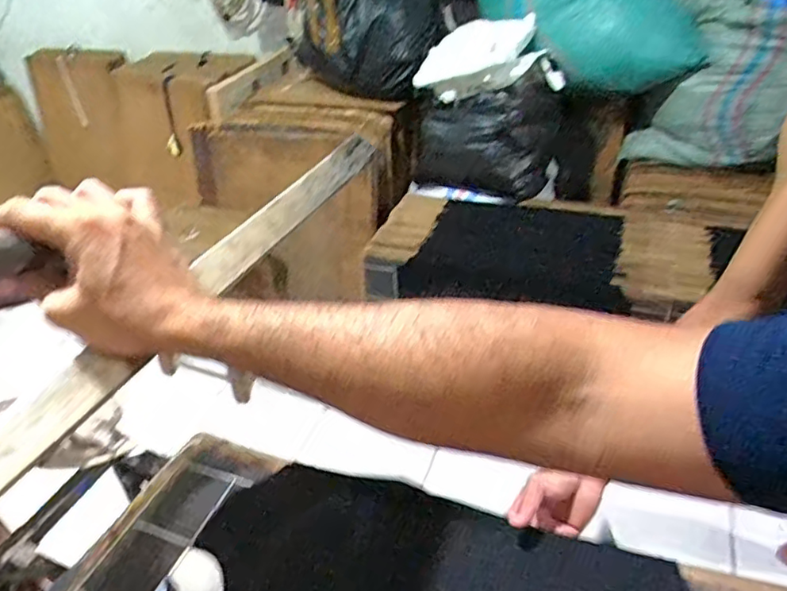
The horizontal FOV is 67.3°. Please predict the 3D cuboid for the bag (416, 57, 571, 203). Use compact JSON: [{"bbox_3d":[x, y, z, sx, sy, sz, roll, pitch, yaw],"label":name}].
[{"bbox_3d":[0.312,-0.536,1.862,0.391,0.351,0.307,18,41,32],"label":"bag"}]

